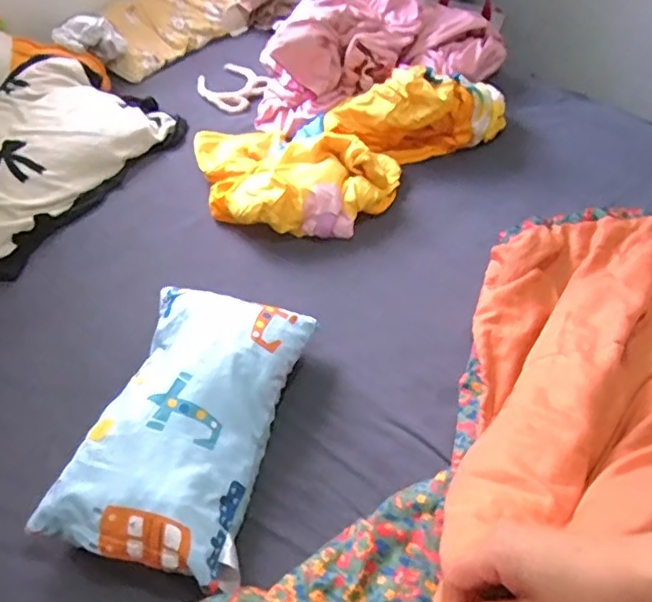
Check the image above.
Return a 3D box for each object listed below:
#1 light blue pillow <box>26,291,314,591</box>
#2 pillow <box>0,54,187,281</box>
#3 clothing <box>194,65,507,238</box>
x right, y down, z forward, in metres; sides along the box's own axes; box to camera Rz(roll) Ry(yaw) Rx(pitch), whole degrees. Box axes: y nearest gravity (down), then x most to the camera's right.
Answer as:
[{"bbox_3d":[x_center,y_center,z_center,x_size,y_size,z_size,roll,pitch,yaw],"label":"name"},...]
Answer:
[{"bbox_3d":[-0.194,0.163,0.847,0.258,0.114,0.405,12,53,12],"label":"light blue pillow"},{"bbox_3d":[-0.658,-0.320,1.269,0.444,0.105,0.618,32,60,25],"label":"pillow"},{"bbox_3d":[0.064,-0.319,1.203,0.642,0.142,0.363,-12,52,-6],"label":"clothing"}]

